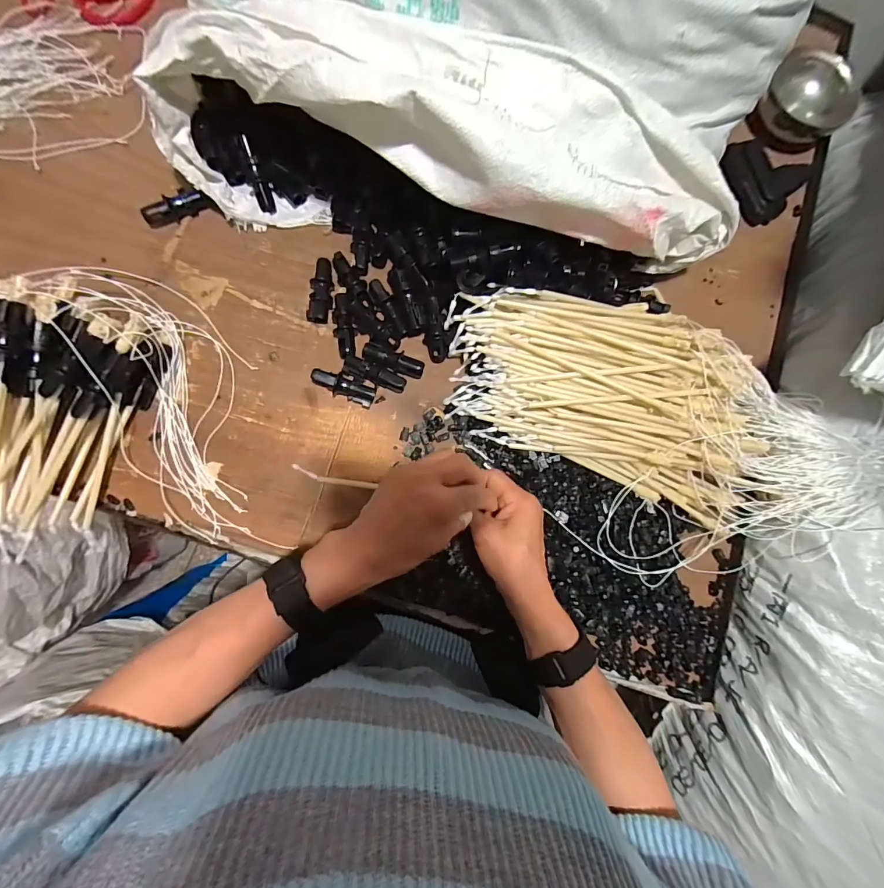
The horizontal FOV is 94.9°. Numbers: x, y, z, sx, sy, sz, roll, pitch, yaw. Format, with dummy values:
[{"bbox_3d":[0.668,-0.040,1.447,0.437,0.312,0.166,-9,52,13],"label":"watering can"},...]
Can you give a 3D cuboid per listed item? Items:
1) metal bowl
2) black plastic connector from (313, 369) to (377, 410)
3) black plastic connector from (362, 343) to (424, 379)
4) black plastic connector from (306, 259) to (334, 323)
[{"bbox_3d":[0.452,-0.426,0.506,0.101,0.055,0.101,1,83,-7],"label":"metal bowl"},{"bbox_3d":[-0.101,-0.059,0.421,0.067,0.017,0.022,23,81,-16],"label":"black plastic connector"},{"bbox_3d":[-0.052,-0.089,0.436,0.065,0.025,0.024,16,81,-5],"label":"black plastic connector"},{"bbox_3d":[-0.129,-0.163,0.437,0.023,0.020,0.069,7,82,-7],"label":"black plastic connector"}]

